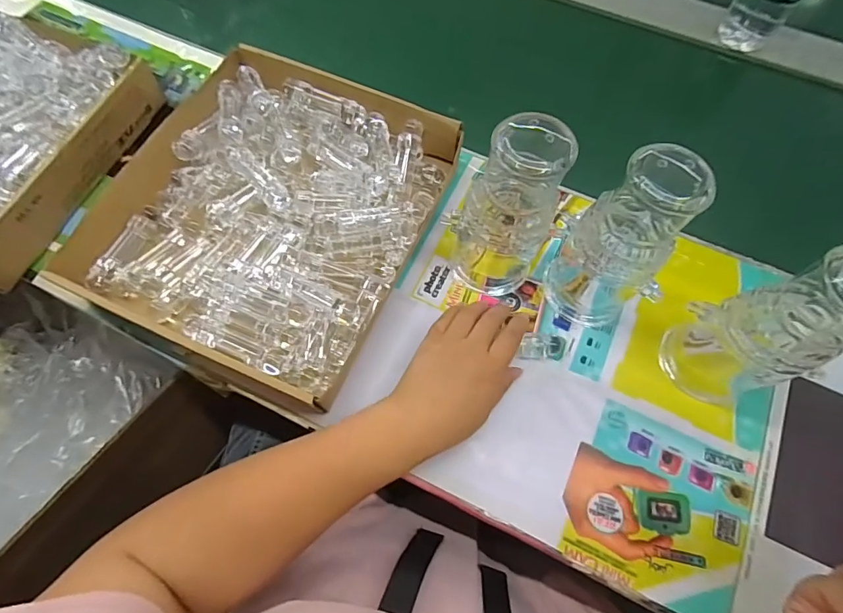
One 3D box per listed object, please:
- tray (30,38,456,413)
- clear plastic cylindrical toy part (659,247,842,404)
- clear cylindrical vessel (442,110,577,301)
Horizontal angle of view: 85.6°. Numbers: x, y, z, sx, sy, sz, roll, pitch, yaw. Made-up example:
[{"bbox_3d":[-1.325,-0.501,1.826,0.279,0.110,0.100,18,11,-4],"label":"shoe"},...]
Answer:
[{"bbox_3d":[-0.140,-0.096,0.441,0.282,0.047,0.313,24,69,8],"label":"tray"},{"bbox_3d":[0.249,0.020,0.334,0.062,0.176,0.062,1,67,-1],"label":"clear plastic cylindrical toy part"},{"bbox_3d":[0.072,-0.075,0.368,0.069,0.178,0.061,27,69,10],"label":"clear cylindrical vessel"}]

